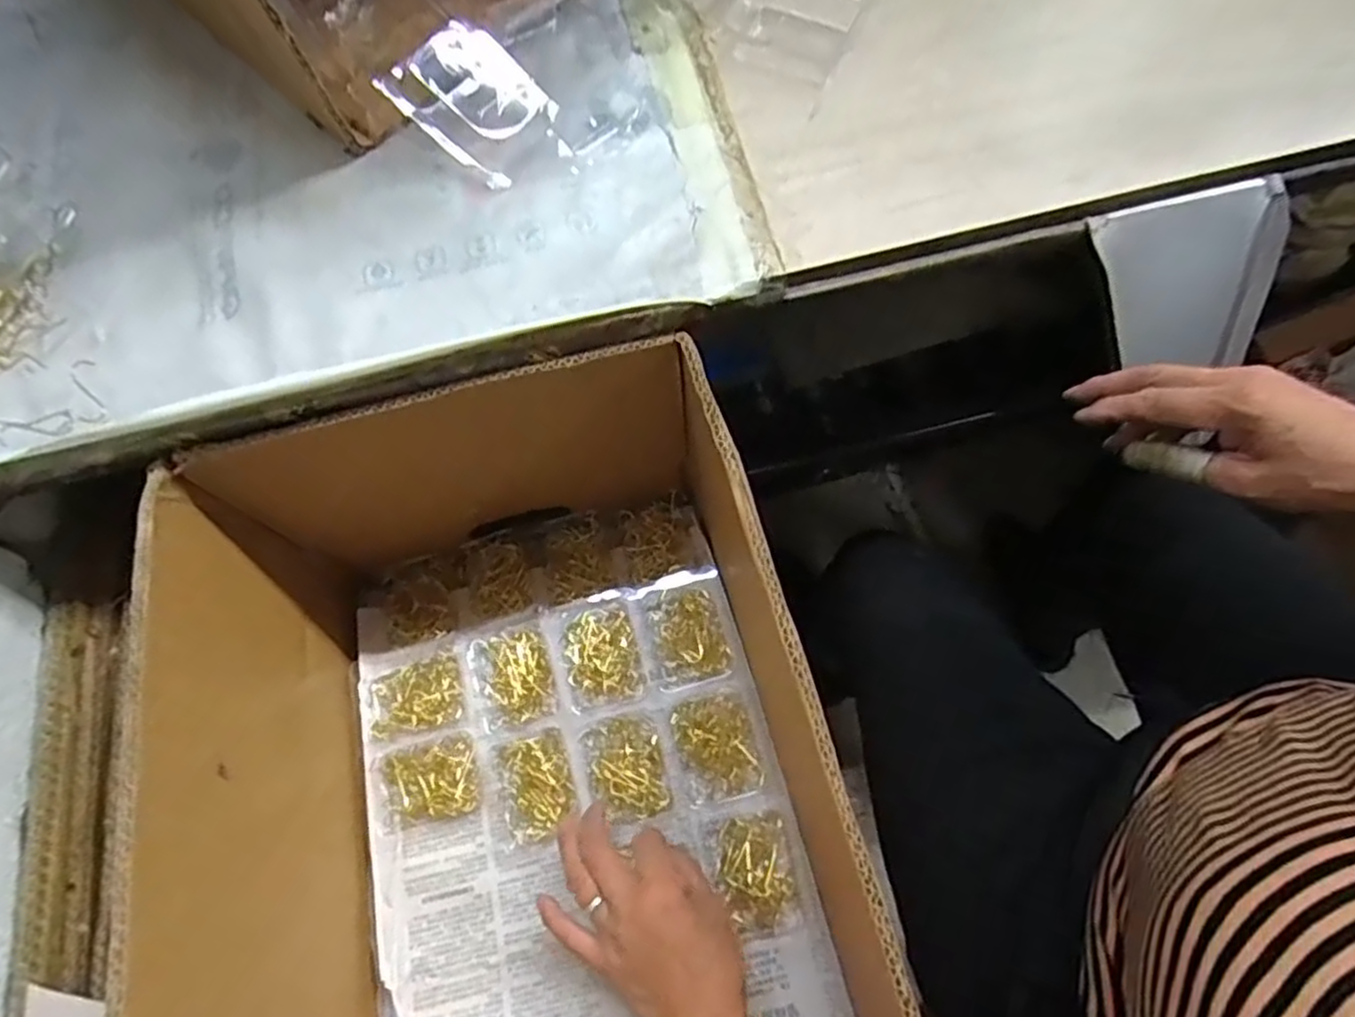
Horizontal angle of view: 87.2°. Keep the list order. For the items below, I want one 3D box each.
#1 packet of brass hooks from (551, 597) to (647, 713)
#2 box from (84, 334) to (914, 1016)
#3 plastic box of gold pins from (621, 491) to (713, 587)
[{"bbox_3d":[-0.062,0.110,0.546,0.064,0.011,0.082,-14,70,-2],"label":"packet of brass hooks"},{"bbox_3d":[-0.068,0.246,0.421,0.324,0.285,0.619,-15,70,-3],"label":"box"},{"bbox_3d":[-0.014,0.025,0.580,0.067,0.015,0.065,-17,70,-3],"label":"plastic box of gold pins"}]

